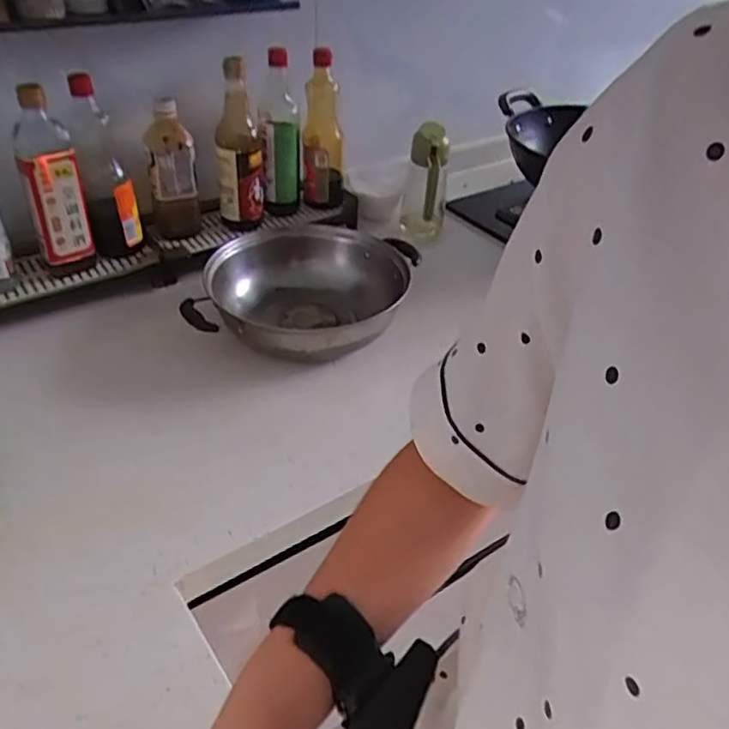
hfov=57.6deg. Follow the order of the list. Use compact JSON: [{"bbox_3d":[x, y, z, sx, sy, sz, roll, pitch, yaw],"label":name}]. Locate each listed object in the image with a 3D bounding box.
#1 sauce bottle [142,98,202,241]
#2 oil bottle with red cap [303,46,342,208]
[{"bbox_3d":[-0.262,-0.262,0.910,0.060,0.202,0.074,-6,40,-13],"label":"sauce bottle"},{"bbox_3d":[-0.062,-0.352,0.998,0.059,0.215,0.062,0,39,-5],"label":"oil bottle with red cap"}]

